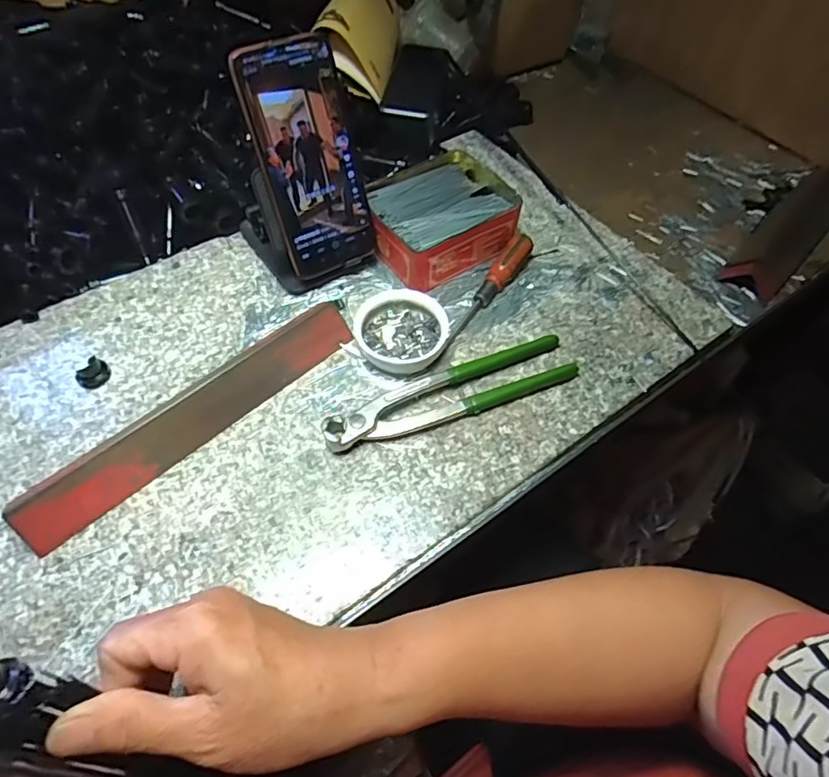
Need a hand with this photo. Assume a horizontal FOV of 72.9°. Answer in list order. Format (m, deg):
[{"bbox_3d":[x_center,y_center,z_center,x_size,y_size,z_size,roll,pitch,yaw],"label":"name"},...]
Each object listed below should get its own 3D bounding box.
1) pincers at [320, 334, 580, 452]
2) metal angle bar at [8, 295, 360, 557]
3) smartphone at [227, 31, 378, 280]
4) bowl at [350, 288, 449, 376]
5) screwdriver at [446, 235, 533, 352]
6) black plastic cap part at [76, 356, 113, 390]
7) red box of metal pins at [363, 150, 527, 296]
[{"bbox_3d":[0.029,0.003,0.423,0.197,0.014,0.042,-20,59,-14],"label":"pincers"},{"bbox_3d":[-0.151,0.018,0.399,0.031,0.031,0.251,39,64,22],"label":"metal angle bar"},{"bbox_3d":[-0.080,-0.174,0.437,0.078,0.167,0.008,-29,36,-23],"label":"smartphone"},{"bbox_3d":[-0.010,-0.046,0.445,0.071,0.029,0.059,15,57,9],"label":"bowl"},{"bbox_3d":[0.063,-0.083,0.480,0.017,0.021,0.132,31,70,17],"label":"screwdriver"},{"bbox_3d":[-0.243,-0.011,0.425,0.023,0.016,0.015,-35,64,-22],"label":"black plastic cap part"},{"bbox_3d":[0.022,-0.154,0.507,0.129,0.038,0.108,-31,62,-21],"label":"red box of metal pins"}]

